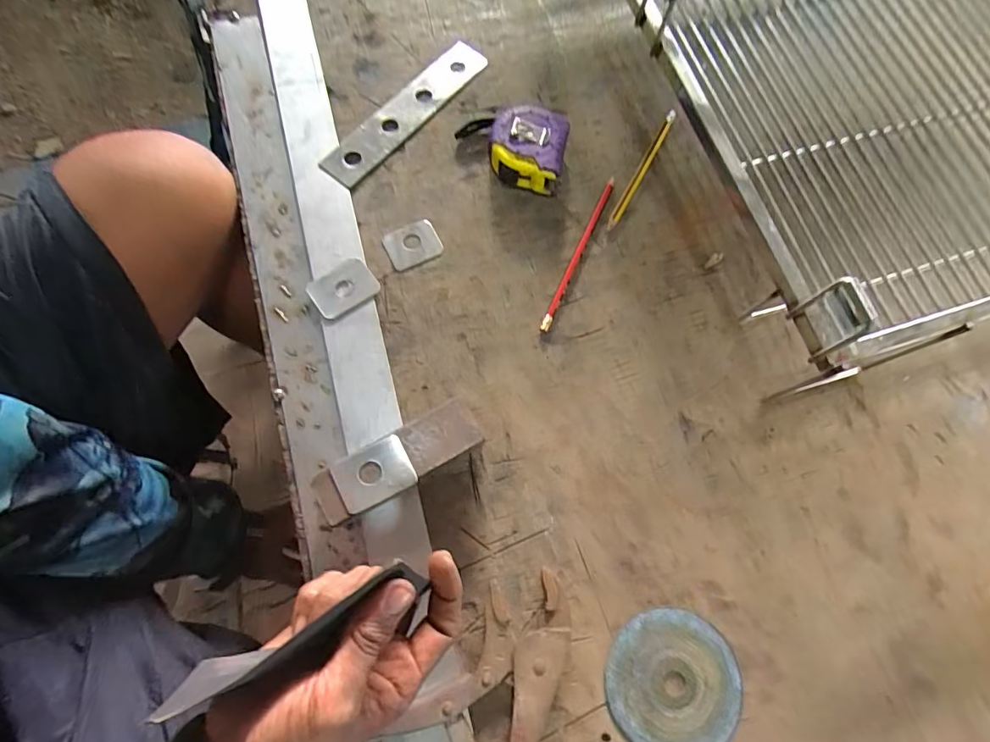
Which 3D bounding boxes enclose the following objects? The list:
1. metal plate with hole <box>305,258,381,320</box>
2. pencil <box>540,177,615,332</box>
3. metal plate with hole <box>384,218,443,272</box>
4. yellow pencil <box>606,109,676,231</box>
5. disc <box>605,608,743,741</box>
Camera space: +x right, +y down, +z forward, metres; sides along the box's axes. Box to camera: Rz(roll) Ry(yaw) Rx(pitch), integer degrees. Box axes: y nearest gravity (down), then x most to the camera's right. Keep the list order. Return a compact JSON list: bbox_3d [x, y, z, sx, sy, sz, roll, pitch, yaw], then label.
[{"bbox_3d":[-0.129,-0.070,0.423,0.054,0.008,0.038,-34,76,-11],"label":"metal plate with hole"},{"bbox_3d":[0.075,-0.106,0.441,0.008,0.007,0.165,24,73,6],"label":"pencil"},{"bbox_3d":[-0.073,-0.112,0.440,0.047,0.005,0.037,-24,75,-9],"label":"metal plate with hole"},{"bbox_3d":[0.142,-0.195,0.475,0.010,0.004,0.151,28,74,7],"label":"yellow pencil"},{"bbox_3d":[0.127,0.222,0.350,0.094,0.005,0.093,0,72,-2],"label":"disc"}]

